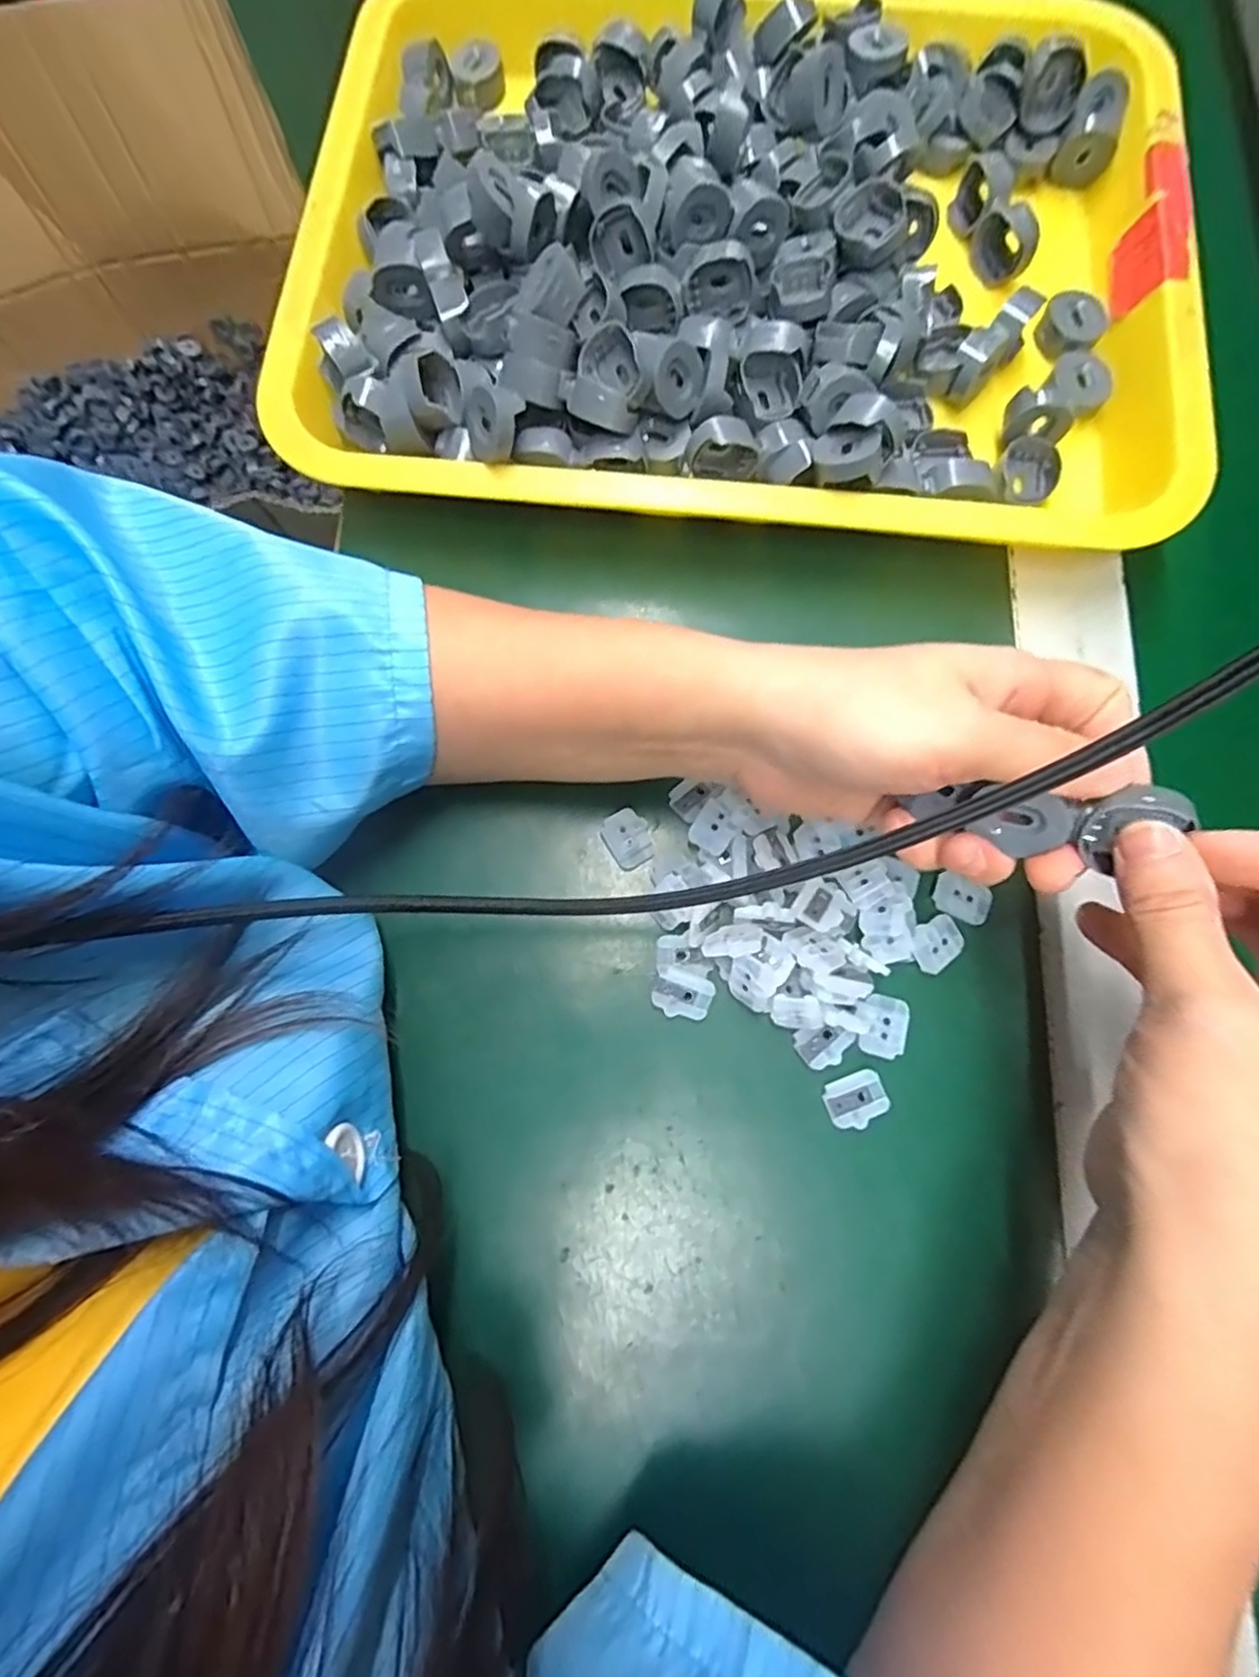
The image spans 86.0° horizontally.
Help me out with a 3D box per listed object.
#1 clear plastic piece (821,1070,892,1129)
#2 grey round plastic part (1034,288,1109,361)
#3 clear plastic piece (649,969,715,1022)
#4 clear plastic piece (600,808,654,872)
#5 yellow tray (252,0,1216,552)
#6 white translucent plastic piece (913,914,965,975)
[{"bbox_3d":[0.081,0.094,0.240,0.021,0.004,0.017,-21,77,-4],"label":"clear plastic piece"},{"bbox_3d":[0.200,-0.232,0.307,0.027,0.010,0.035,36,80,8],"label":"grey round plastic part"},{"bbox_3d":[0.019,0.058,0.249,0.021,0.004,0.016,18,78,5],"label":"clear plastic piece"},{"bbox_3d":[-0.001,0.000,0.264,0.017,0.004,0.022,-23,78,-5],"label":"clear plastic piece"},{"bbox_3d":[0.050,-0.267,0.299,0.382,0.052,0.297,7,77,2],"label":"yellow tray"},{"bbox_3d":[0.116,0.039,0.252,0.021,0.004,0.018,-18,83,-18],"label":"white translucent plastic piece"}]

